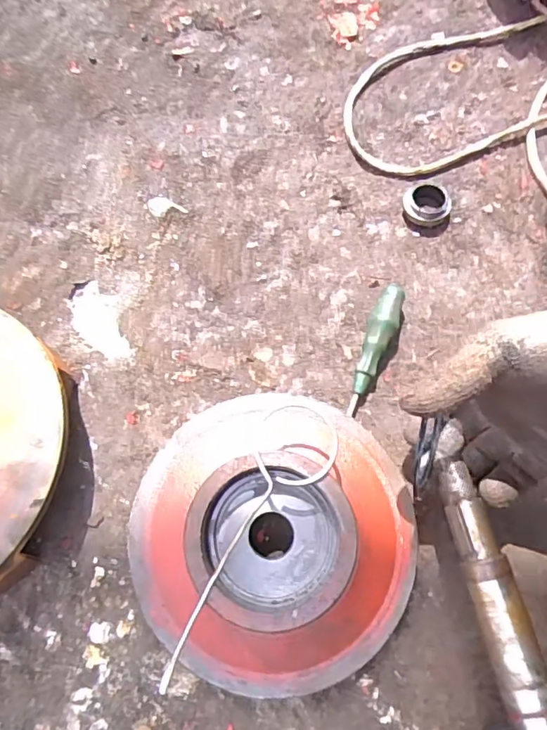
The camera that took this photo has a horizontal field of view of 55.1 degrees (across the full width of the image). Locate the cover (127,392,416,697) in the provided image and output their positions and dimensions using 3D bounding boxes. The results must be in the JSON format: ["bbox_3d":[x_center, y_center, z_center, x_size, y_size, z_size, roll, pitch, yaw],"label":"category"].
[{"bbox_3d":[-0.002,0.118,0.369,0.195,0.063,0.200,24,73,9],"label":"cover"}]

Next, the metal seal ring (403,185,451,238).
[{"bbox_3d":[0.141,-0.143,0.481,0.045,0.018,0.044,0,71,1],"label":"metal seal ring"}]

